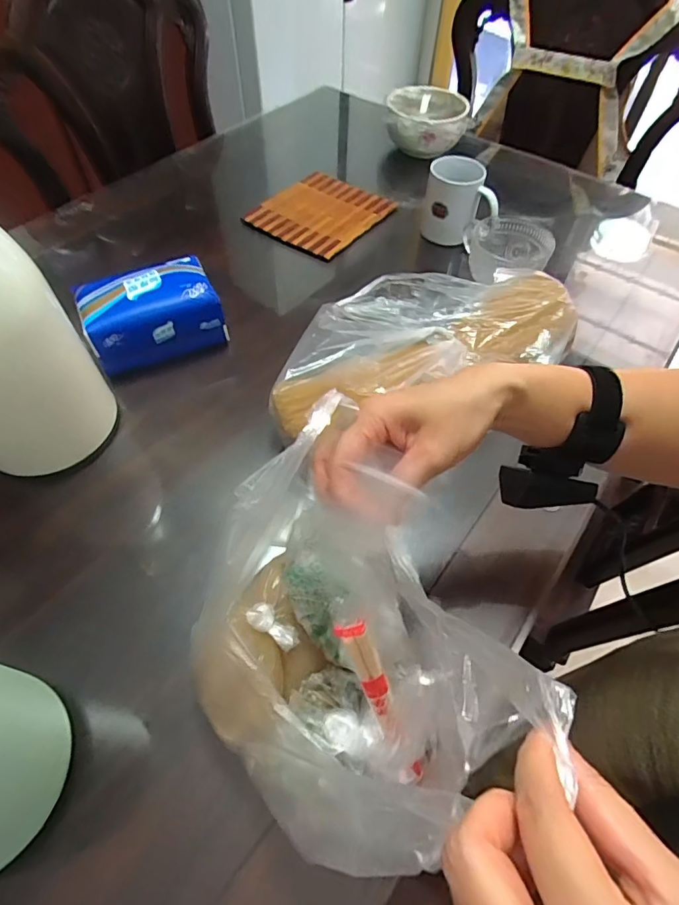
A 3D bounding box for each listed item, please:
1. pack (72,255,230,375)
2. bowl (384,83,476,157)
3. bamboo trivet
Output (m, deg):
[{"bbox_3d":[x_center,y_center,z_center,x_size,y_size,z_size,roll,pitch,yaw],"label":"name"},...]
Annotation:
[{"bbox_3d":[-0.229,-0.173,0.591,0.159,0.076,0.093,-22,60,-16],"label":"pack"},{"bbox_3d":[0.173,-0.643,0.925,0.160,0.072,0.160,1,56,-1],"label":"bowl"},{"bbox_3d":[-0.032,-0.409,0.809,0.181,0.016,0.201,30,60,17],"label":"bamboo trivet"}]

